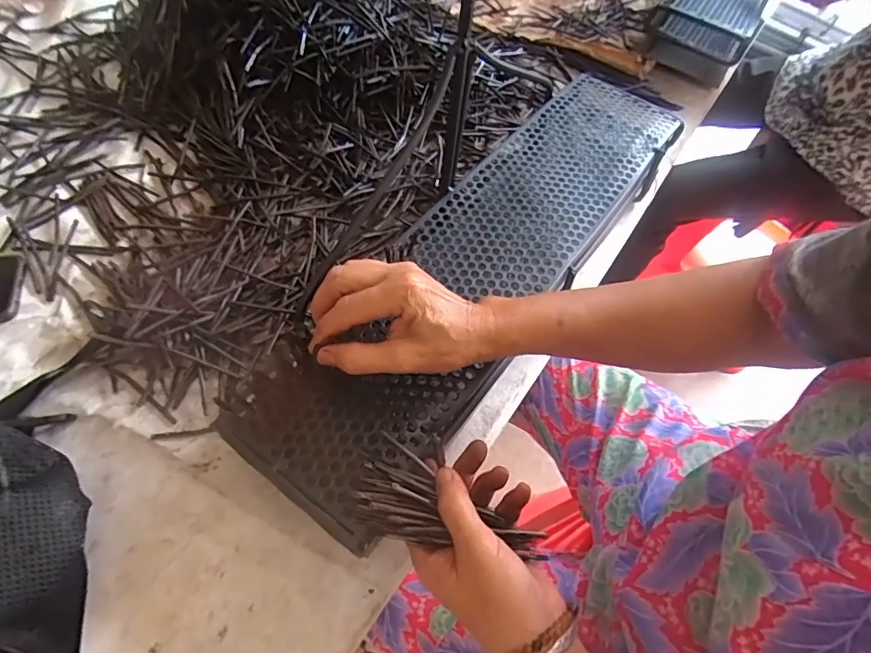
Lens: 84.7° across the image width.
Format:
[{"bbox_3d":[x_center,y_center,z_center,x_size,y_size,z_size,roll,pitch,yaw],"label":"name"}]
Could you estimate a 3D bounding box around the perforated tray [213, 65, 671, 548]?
[{"bbox_3d":[0.072,-0.092,0.471,0.149,0.024,0.614,32,61,16],"label":"perforated tray"}]

